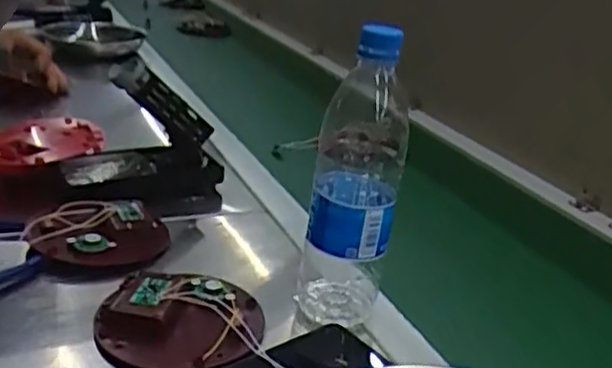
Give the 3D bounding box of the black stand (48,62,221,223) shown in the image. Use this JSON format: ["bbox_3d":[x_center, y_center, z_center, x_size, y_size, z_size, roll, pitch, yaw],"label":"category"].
[{"bbox_3d":[-0.173,-0.042,0.704,0.170,0.146,0.118,-9,27,-32],"label":"black stand"}]

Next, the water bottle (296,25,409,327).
[{"bbox_3d":[0.037,0.000,0.506,0.067,0.217,0.055,7,22,3],"label":"water bottle"}]

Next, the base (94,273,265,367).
[{"bbox_3d":[-0.091,0.097,0.501,0.115,0.028,0.109,5,23,-2],"label":"base"}]

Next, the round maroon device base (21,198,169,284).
[{"bbox_3d":[-0.178,0.049,0.600,0.110,0.033,0.102,3,25,-2],"label":"round maroon device base"}]

